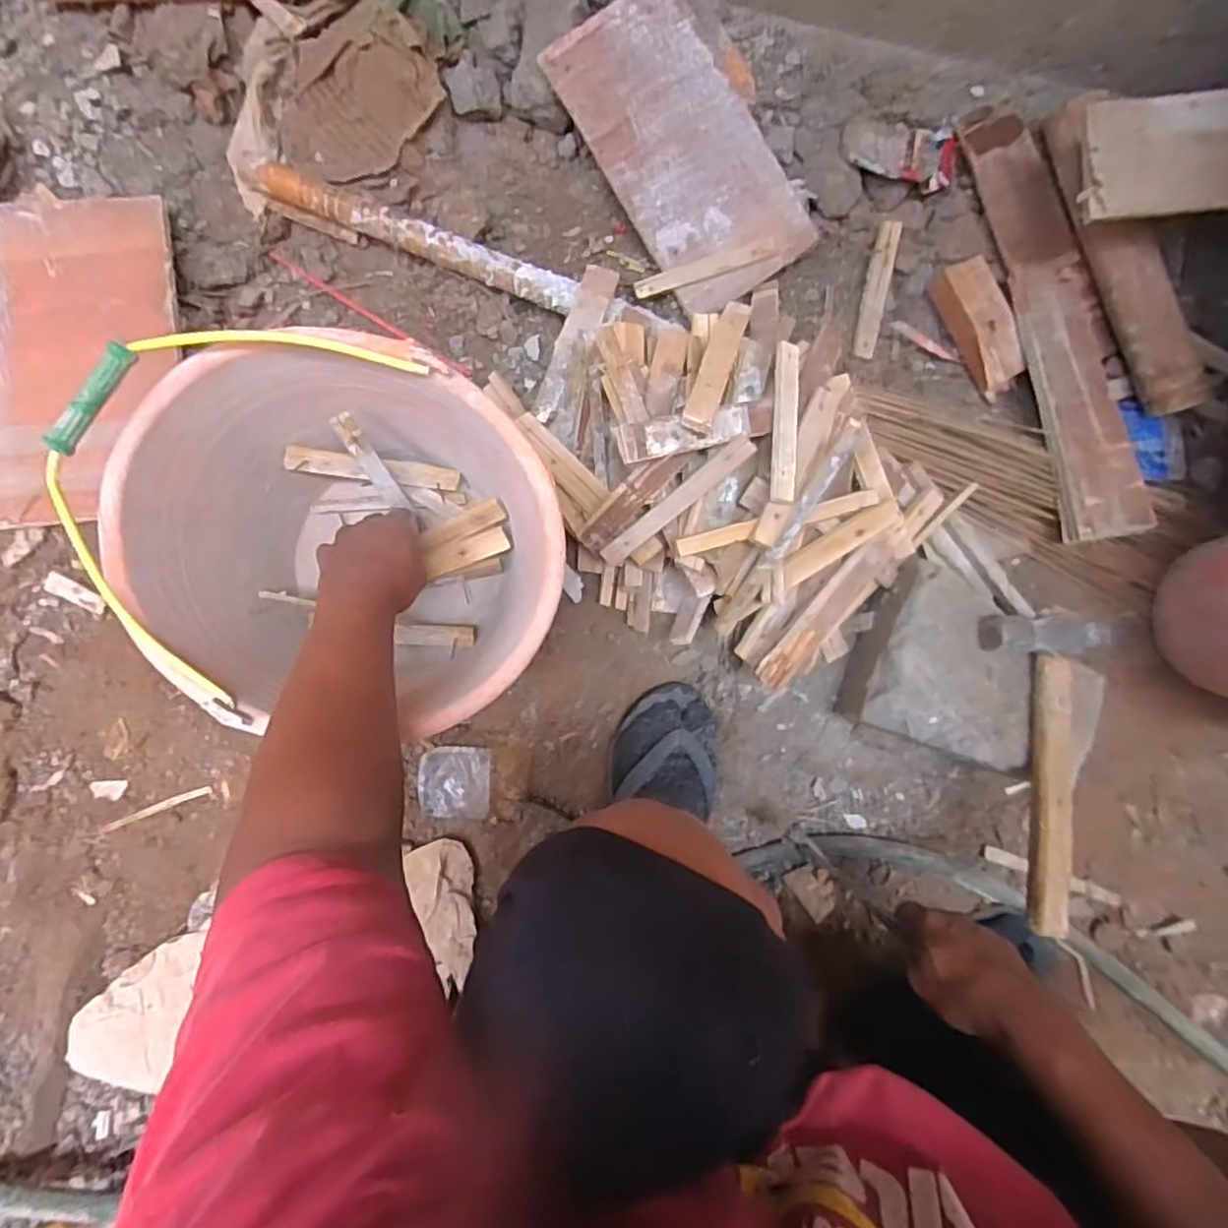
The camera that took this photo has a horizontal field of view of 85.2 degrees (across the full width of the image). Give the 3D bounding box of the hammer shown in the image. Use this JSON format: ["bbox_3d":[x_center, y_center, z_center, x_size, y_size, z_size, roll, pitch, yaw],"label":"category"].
[{"bbox_3d":[0.399,0.142,0.598,0.114,0.028,0.281,1,86,-1],"label":"hammer"}]

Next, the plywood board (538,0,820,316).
[{"bbox_3d":[0.073,-0.492,0.708,0.165,0.020,0.310,-33,99,1],"label":"plywood board"}]

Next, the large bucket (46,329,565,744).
[{"bbox_3d":[-0.204,-0.049,0.566,0.314,0.242,0.275,3,86,-1],"label":"large bucket"}]

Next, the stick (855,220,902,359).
[{"bbox_3d":[0.294,-0.362,0.747,0.025,0.007,0.156,13,88,17],"label":"stick"}]

